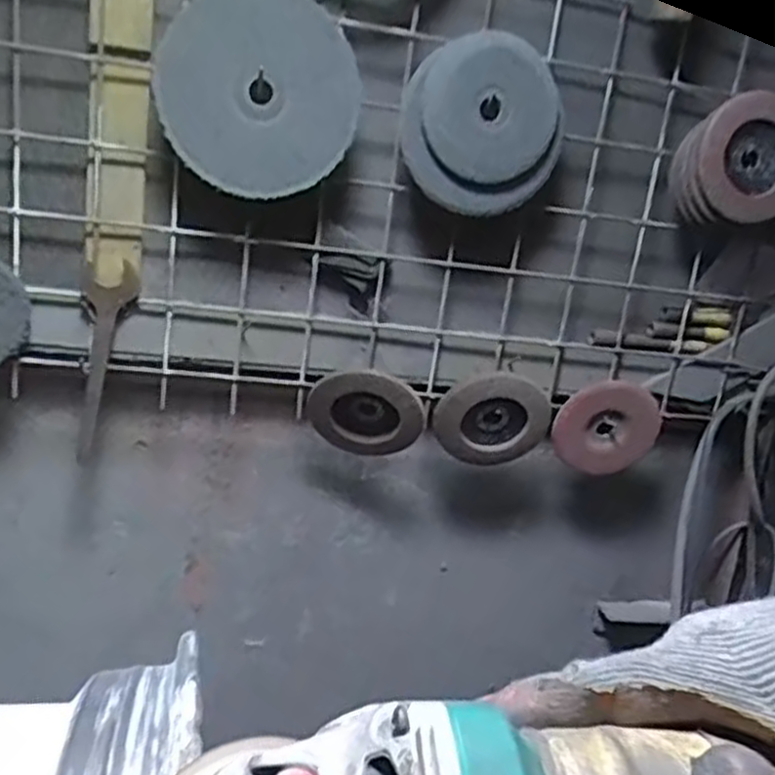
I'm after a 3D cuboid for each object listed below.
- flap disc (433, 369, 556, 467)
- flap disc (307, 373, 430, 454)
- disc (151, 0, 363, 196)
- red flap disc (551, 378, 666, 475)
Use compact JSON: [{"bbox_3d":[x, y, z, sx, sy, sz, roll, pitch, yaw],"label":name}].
[{"bbox_3d":[0.089,0.028,0.639,0.095,0.099,0.011,13,38,-10],"label":"flap disc"},{"bbox_3d":[-0.018,0.020,0.624,0.094,0.088,0.018,-11,40,19],"label":"flap disc"},{"bbox_3d":[-0.092,-0.213,0.536,0.140,0.132,0.017,3,16,-12],"label":"disc"},{"bbox_3d":[0.195,0.036,0.668,0.102,0.089,0.015,24,24,-23],"label":"red flap disc"}]

